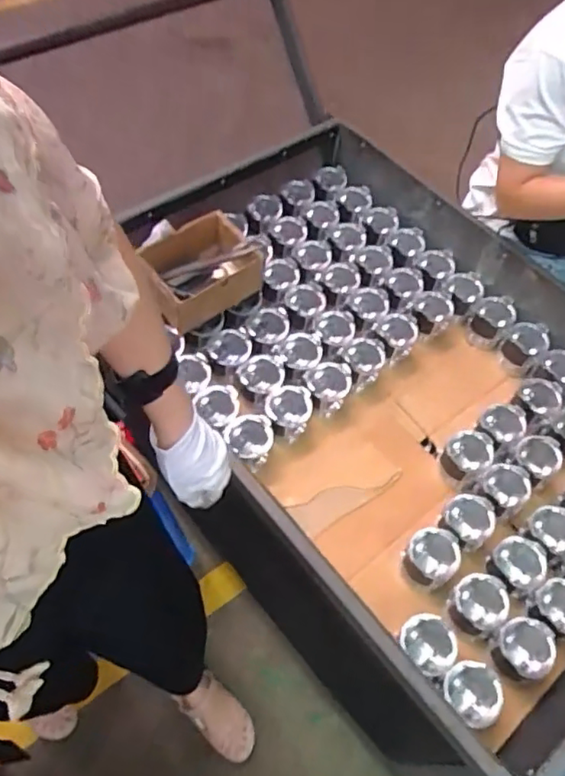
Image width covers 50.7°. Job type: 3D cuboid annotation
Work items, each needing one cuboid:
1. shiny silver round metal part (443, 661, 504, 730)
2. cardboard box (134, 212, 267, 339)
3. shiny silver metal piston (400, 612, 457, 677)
[{"bbox_3d":[0.285,0.451,0.880,0.082,0.062,0.089,1,59,-2],"label":"shiny silver round metal part"},{"bbox_3d":[-0.147,-0.225,1.149,0.200,0.117,0.147,-29,65,-19],"label":"cardboard box"},{"bbox_3d":[0.229,0.392,0.921,0.081,0.063,0.083,-29,65,-19],"label":"shiny silver metal piston"}]

